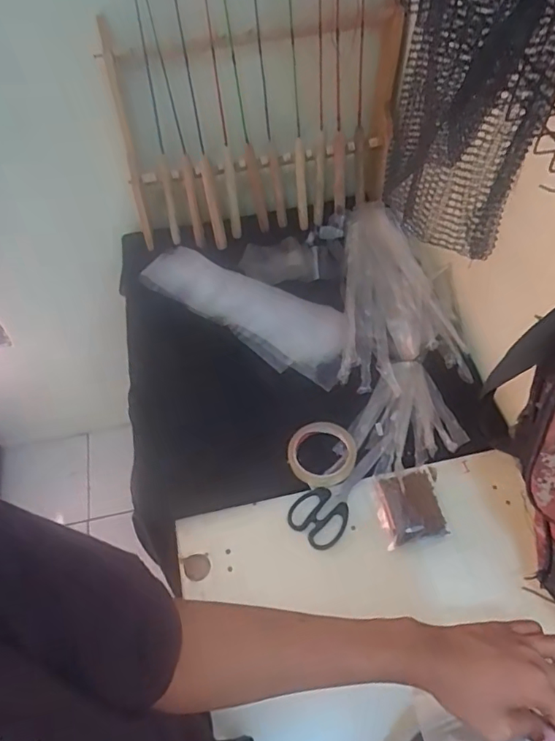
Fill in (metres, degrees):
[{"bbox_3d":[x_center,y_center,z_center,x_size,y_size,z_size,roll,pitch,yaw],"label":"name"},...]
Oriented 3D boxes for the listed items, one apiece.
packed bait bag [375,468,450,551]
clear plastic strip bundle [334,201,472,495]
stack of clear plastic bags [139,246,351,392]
[{"bbox_3d":[0.176,0.183,0.706,0.081,0.022,0.093,-11,55,-5],"label":"packed bait bag"},{"bbox_3d":[0.200,-0.081,0.852,0.188,0.076,0.507,3,55,4],"label":"clear plastic strip bundle"},{"bbox_3d":[-0.052,-0.107,0.915,0.388,0.049,0.138,24,59,19],"label":"stack of clear plastic bags"}]

